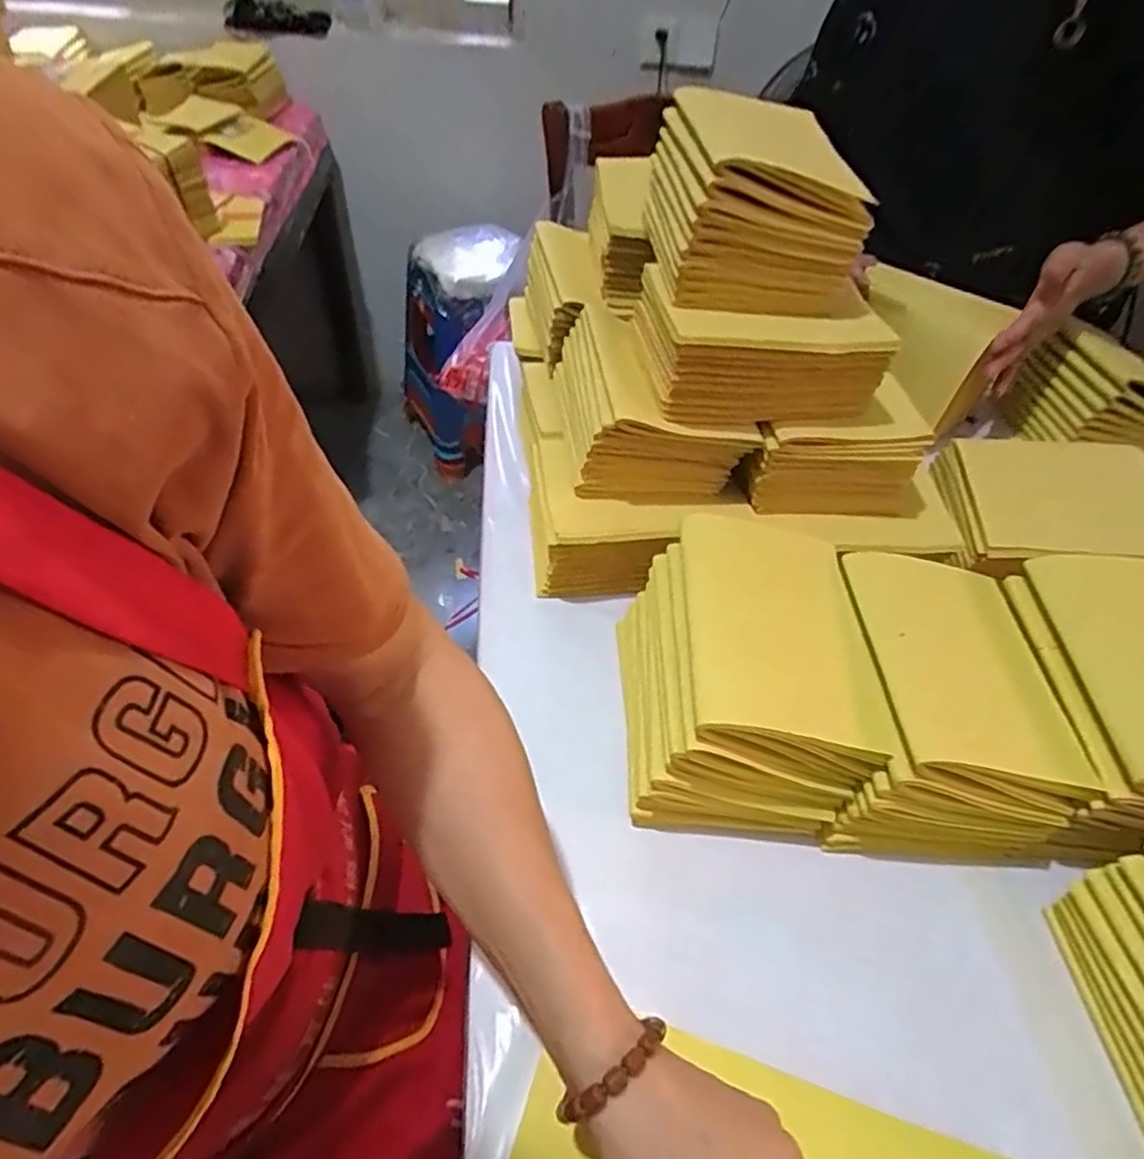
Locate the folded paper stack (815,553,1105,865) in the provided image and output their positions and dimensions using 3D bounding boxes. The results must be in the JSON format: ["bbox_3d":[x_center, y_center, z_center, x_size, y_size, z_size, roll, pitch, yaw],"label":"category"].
[{"bbox_3d":[0.230,0.080,0.450,0.135,0.100,0.164,4,47,-2],"label":"folded paper stack"}]

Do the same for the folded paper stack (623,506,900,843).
[{"bbox_3d":[0.107,0.056,0.456,0.139,0.097,0.189,3,47,-3],"label":"folded paper stack"}]

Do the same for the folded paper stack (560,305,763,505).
[{"bbox_3d":[0.057,-0.147,0.567,0.128,0.081,0.172,-4,48,-9],"label":"folded paper stack"}]

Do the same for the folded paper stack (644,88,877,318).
[{"bbox_3d":[0.122,-0.261,0.485,0.119,0.087,0.133,-1,48,-7],"label":"folded paper stack"}]

